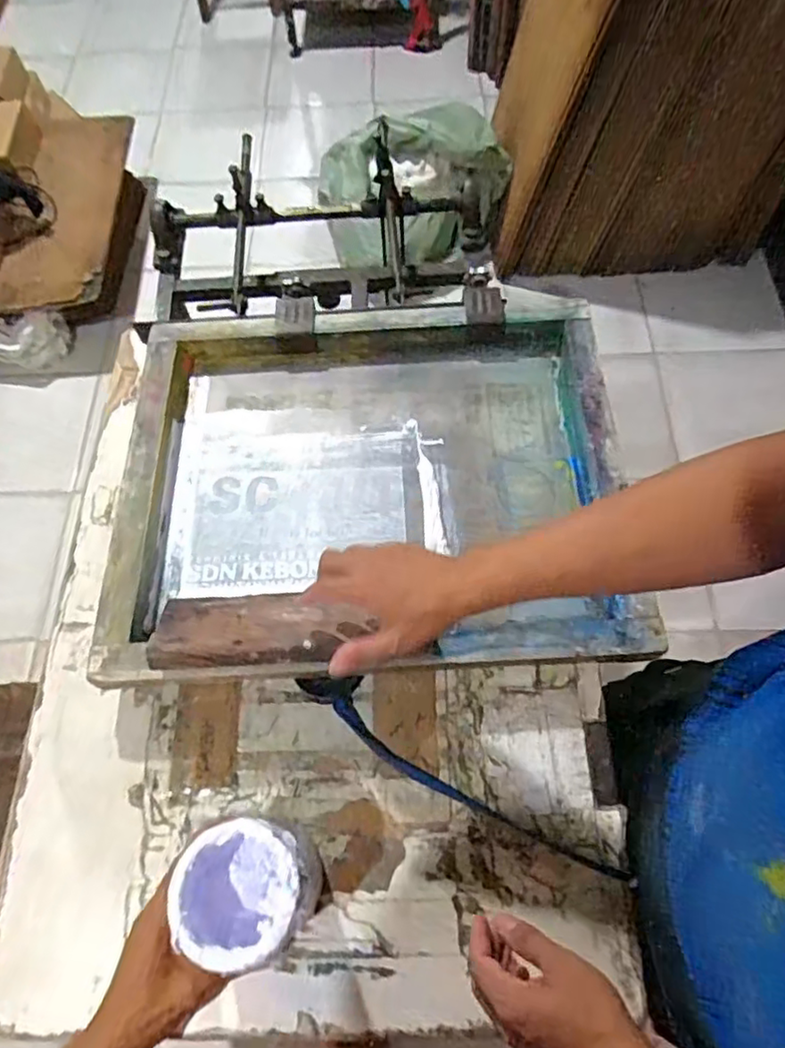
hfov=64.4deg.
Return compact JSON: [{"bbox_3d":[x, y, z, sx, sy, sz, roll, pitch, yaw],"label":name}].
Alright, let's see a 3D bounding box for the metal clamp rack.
[{"bbox_3d":[-0.106,-0.368,0.909,0.494,0.142,0.295,-5,65,0],"label":"metal clamp rack"}]

